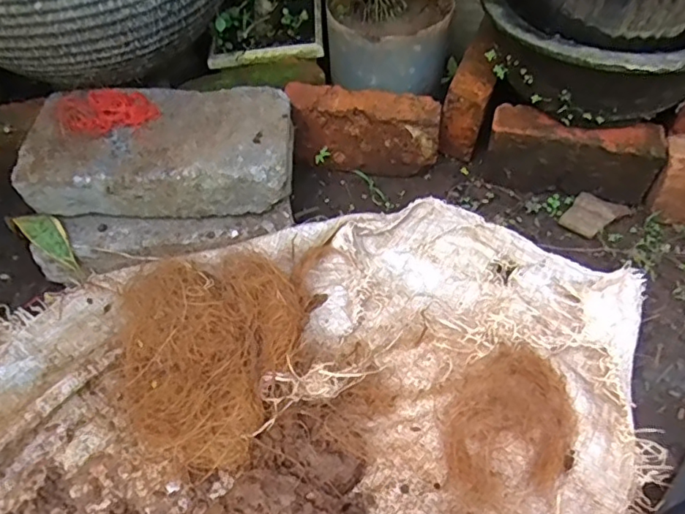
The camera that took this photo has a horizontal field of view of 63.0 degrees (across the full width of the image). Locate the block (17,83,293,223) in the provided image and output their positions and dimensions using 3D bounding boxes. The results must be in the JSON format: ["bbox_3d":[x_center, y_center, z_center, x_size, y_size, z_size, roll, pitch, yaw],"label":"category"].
[{"bbox_3d":[-0.201,-0.126,0.632,0.287,0.061,0.157,3,55,2],"label":"block"}]

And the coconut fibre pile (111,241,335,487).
[{"bbox_3d":[-0.126,0.090,0.564,0.210,0.075,0.237,-4,57,-2],"label":"coconut fibre pile"}]

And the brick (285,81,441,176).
[{"bbox_3d":[0.028,-0.161,0.713,0.189,0.098,0.059,7,58,5],"label":"brick"}]

